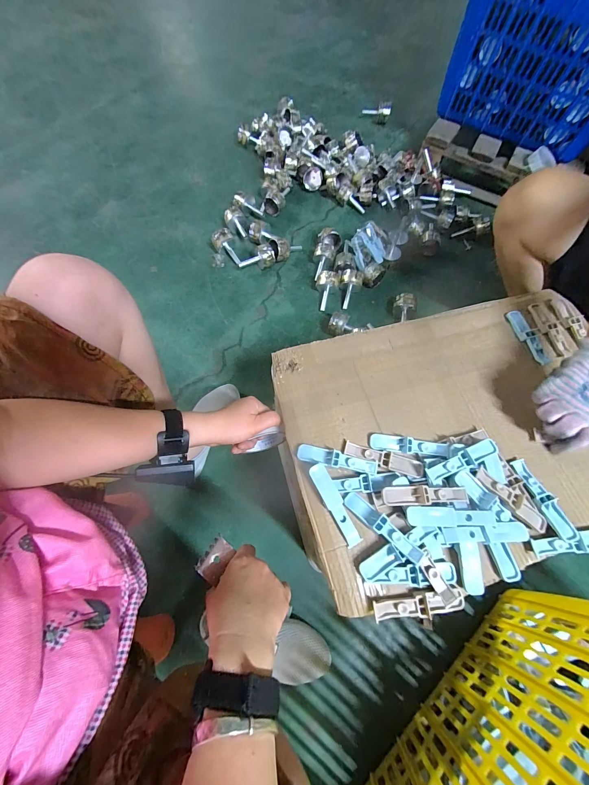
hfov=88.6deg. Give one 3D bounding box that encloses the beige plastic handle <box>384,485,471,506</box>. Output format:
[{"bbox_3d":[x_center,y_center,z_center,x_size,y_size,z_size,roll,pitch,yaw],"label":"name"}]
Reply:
[{"bbox_3d":[0.152,0.119,0.351,0.099,0.010,0.021,-1,67,-2],"label":"beige plastic handle"}]

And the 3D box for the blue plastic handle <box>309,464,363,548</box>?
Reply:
[{"bbox_3d":[0.048,0.133,0.358,0.022,0.022,0.098,-26,71,-9],"label":"blue plastic handle"}]

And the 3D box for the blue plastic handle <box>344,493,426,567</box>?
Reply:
[{"bbox_3d":[0.101,0.153,0.344,0.100,0.020,0.018,40,72,14],"label":"blue plastic handle"}]

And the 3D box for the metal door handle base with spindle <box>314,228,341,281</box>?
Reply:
[{"bbox_3d":[0.091,-0.411,0.895,0.070,0.053,0.171,16,68,5],"label":"metal door handle base with spindle"}]

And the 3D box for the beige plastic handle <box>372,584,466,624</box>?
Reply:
[{"bbox_3d":[0.135,0.231,0.327,0.097,0.013,0.024,-10,68,-6],"label":"beige plastic handle"}]

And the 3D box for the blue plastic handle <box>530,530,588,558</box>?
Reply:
[{"bbox_3d":[0.331,0.179,0.357,0.096,0.019,0.020,-7,68,-5],"label":"blue plastic handle"}]

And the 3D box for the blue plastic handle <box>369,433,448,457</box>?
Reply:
[{"bbox_3d":[0.149,0.070,0.398,0.098,0.015,0.021,7,67,1],"label":"blue plastic handle"}]

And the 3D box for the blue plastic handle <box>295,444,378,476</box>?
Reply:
[{"bbox_3d":[0.054,0.085,0.383,0.100,0.012,0.021,11,67,3],"label":"blue plastic handle"}]

